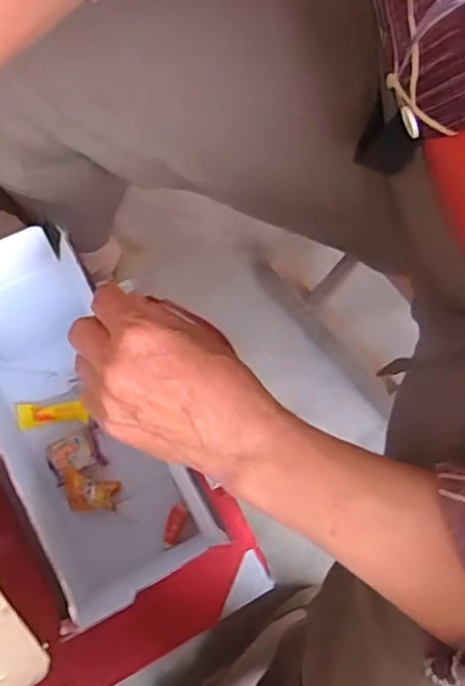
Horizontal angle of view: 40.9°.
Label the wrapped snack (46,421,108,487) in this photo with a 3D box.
[{"bbox_3d":[-0.163,0.114,0.648,0.057,0.021,0.045,-24,78,-5],"label":"wrapped snack"}]

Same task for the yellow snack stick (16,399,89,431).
[{"bbox_3d":[-0.188,0.073,0.646,0.074,0.018,0.027,-4,77,0],"label":"yellow snack stick"}]

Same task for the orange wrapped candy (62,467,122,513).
[{"bbox_3d":[-0.148,0.154,0.641,0.056,0.020,0.041,11,78,3],"label":"orange wrapped candy"}]

